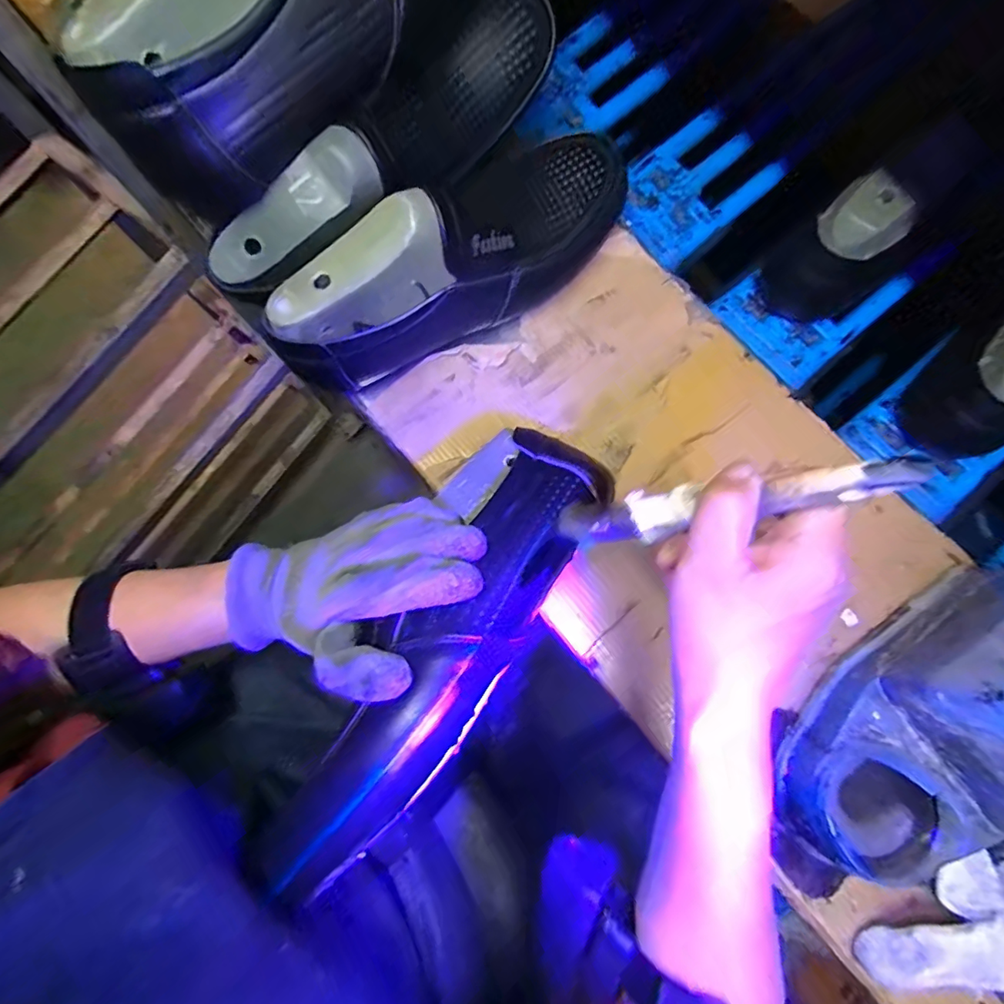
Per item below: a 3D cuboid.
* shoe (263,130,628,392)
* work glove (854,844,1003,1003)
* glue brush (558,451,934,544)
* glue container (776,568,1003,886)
[{"bbox_3d":[-0.031,-0.165,0.338,0.252,0.097,0.077,-35,80,-5],"label":"shoe"},{"bbox_3d":[0.274,0.239,0.281,0.131,0.036,0.078,-42,81,-6],"label":"work glove"},{"bbox_3d":[0.092,0.001,0.227,0.151,0.021,0.022,-12,76,37],"label":"glue brush"},{"bbox_3d":[0.249,0.126,0.262,0.193,0.116,0.101,-36,81,-5],"label":"glue container"}]

